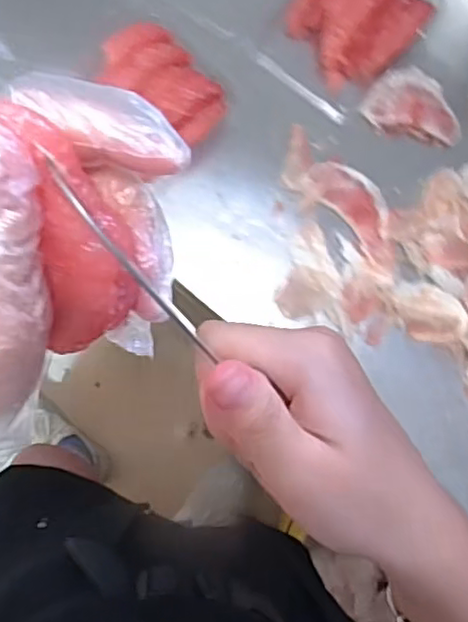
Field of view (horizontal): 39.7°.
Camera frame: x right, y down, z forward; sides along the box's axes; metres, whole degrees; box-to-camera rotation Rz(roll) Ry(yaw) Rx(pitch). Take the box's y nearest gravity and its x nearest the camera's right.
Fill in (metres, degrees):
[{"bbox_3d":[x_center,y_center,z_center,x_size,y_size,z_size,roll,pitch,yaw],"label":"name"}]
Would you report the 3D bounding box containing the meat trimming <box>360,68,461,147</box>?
[{"bbox_3d":[0.177,-0.199,0.627,0.096,0.016,0.059,14,82,-4],"label":"meat trimming"}]

